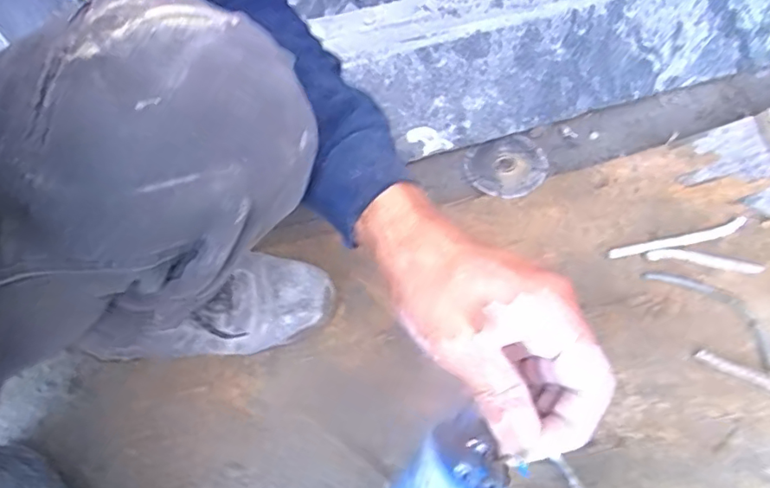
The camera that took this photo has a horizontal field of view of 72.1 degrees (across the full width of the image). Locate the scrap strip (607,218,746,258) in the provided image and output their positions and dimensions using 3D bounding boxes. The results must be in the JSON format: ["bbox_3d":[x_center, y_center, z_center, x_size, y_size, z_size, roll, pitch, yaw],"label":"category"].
[{"bbox_3d":[0.354,-0.005,0.635,0.172,0.004,0.017,-13,64,-4],"label":"scrap strip"}]

